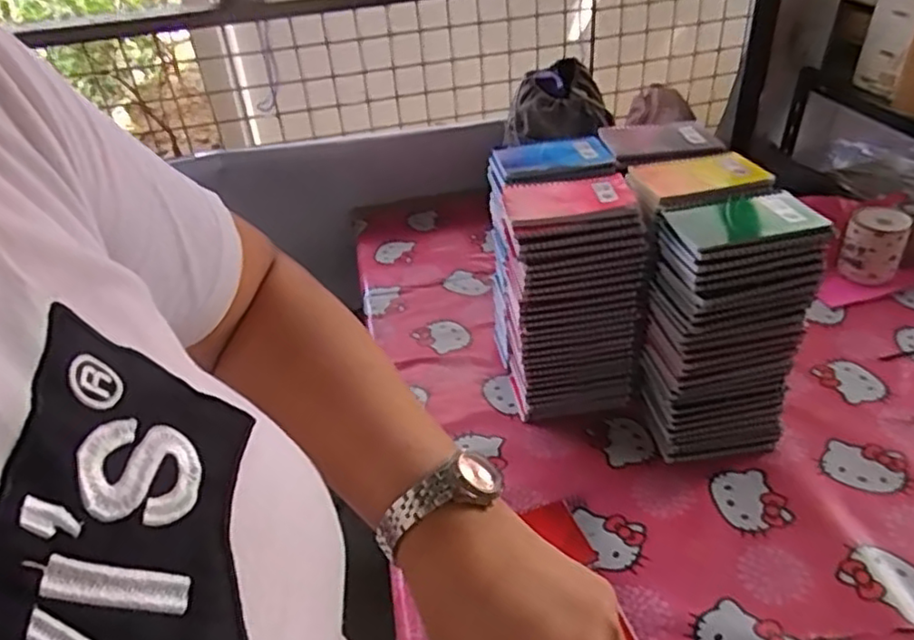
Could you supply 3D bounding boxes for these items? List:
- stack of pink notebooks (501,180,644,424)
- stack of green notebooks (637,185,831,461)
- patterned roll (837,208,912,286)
[{"bbox_3d":[0.132,-0.021,0.793,0.145,0.284,0.112,-6,35,-5],"label":"stack of pink notebooks"},{"bbox_3d":[0.287,0.020,0.723,0.140,0.287,0.091,-6,37,-1],"label":"stack of green notebooks"},{"bbox_3d":[0.638,-0.115,1.017,0.077,0.097,0.075,-3,37,2],"label":"patterned roll"}]

